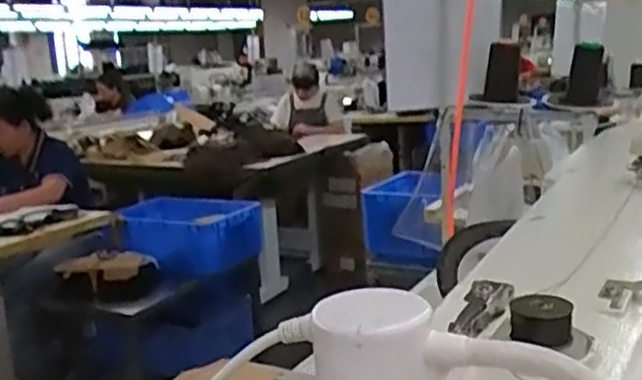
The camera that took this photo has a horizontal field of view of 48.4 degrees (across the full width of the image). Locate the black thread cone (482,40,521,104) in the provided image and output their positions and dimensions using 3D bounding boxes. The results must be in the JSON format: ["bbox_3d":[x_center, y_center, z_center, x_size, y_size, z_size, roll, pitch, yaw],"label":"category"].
[{"bbox_3d":[0.316,-0.203,1.246,0.063,0.100,0.050,0,11,17],"label":"black thread cone"}]

